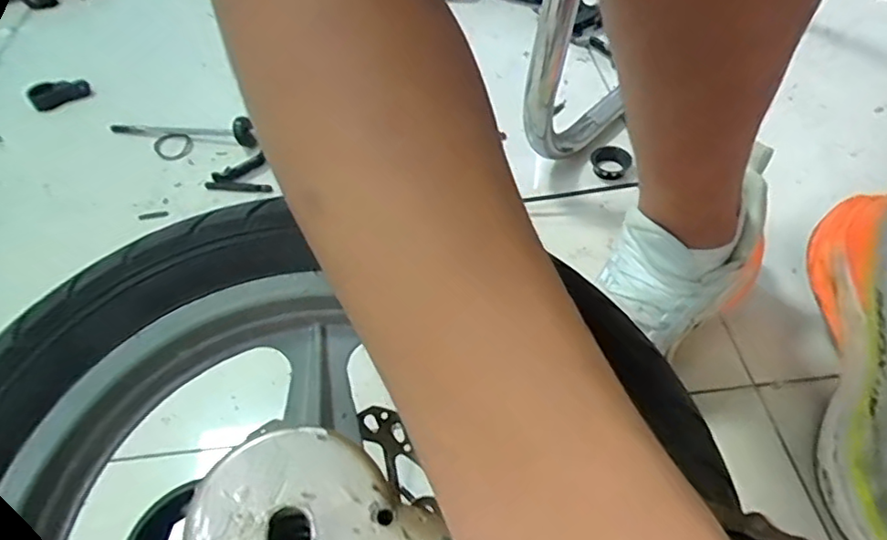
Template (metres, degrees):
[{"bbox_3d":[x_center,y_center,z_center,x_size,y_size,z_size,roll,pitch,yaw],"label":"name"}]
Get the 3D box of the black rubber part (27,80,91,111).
[{"bbox_3d":[-0.463,-0.216,0.721,0.065,0.025,0.029,-28,54,-18],"label":"black rubber part"}]

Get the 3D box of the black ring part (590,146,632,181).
[{"bbox_3d":[0.173,-0.112,0.626,0.040,0.016,0.036,40,92,31],"label":"black ring part"}]

